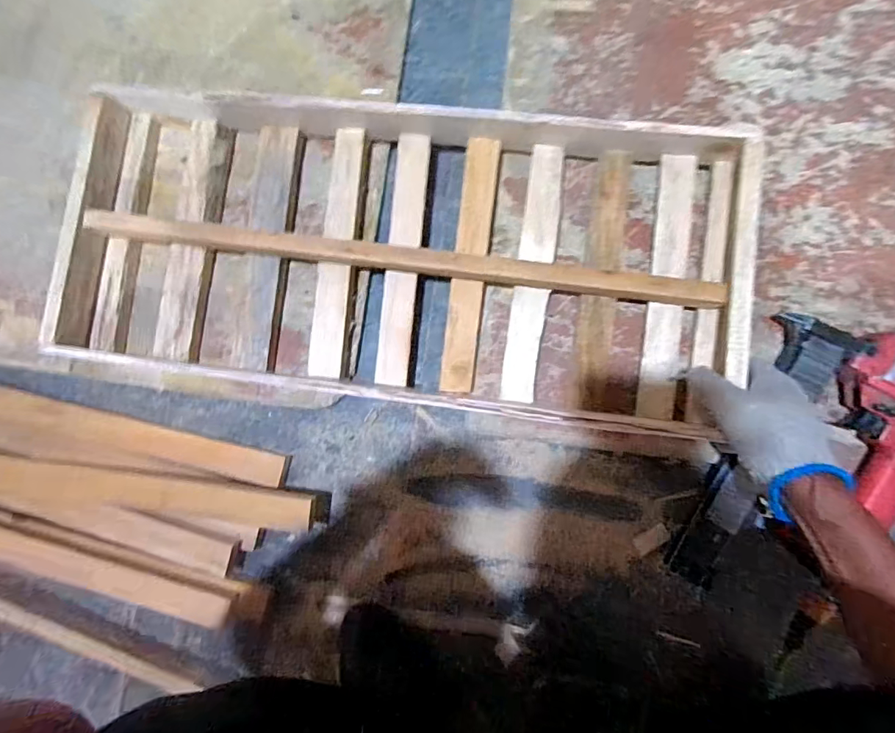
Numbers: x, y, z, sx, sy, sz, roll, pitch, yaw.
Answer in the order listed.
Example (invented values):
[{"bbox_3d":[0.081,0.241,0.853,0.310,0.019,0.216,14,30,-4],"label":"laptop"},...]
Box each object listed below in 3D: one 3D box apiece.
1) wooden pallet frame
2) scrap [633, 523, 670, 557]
[{"bbox_3d":[-0.062,-0.126,0.508,0.686,0.091,0.293,6,86,5],"label":"wooden pallet frame"},{"bbox_3d":[0.227,0.192,0.528,0.039,0.004,0.021,-35,85,0],"label":"scrap"}]

